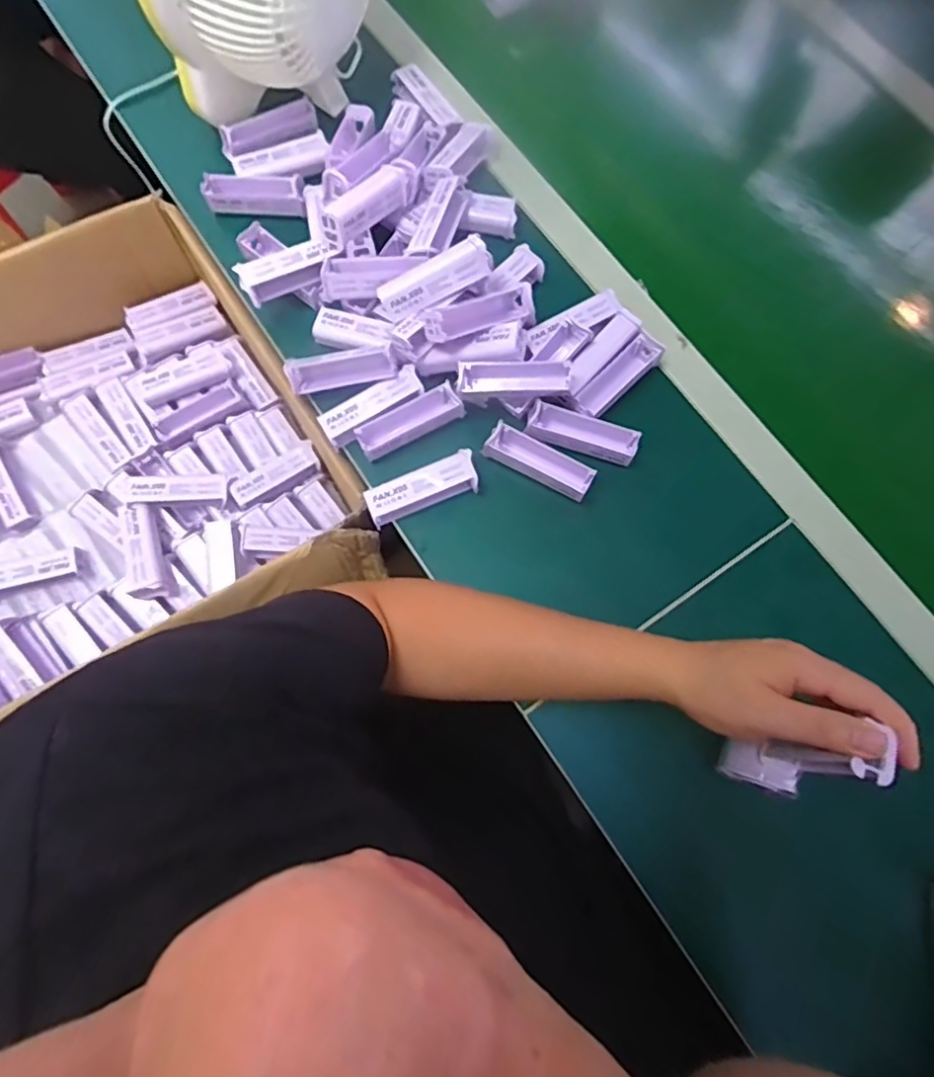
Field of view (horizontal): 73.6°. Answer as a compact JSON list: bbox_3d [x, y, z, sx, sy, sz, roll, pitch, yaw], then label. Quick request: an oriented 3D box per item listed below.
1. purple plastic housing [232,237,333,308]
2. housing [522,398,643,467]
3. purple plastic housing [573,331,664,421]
[{"bbox_3d":[-0.168,-0.250,0.582,0.089,0.021,0.035,-20,75,-6],"label":"purple plastic housing"},{"bbox_3d":[0.104,-0.096,0.559,0.099,0.016,0.029,20,74,5],"label":"housing"},{"bbox_3d":[0.138,-0.148,0.582,0.097,0.029,0.032,-42,78,-12],"label":"purple plastic housing"}]

